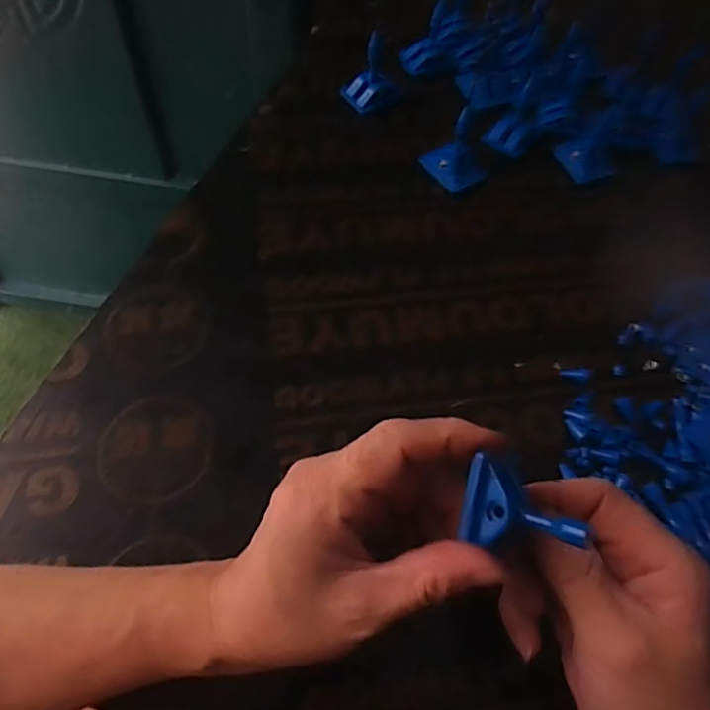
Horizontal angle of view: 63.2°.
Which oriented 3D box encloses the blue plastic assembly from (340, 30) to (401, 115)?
[{"bbox_3d":[0.015,-0.235,0.477,0.044,0.053,0.026,-21,65,-14],"label":"blue plastic assembly"}]

